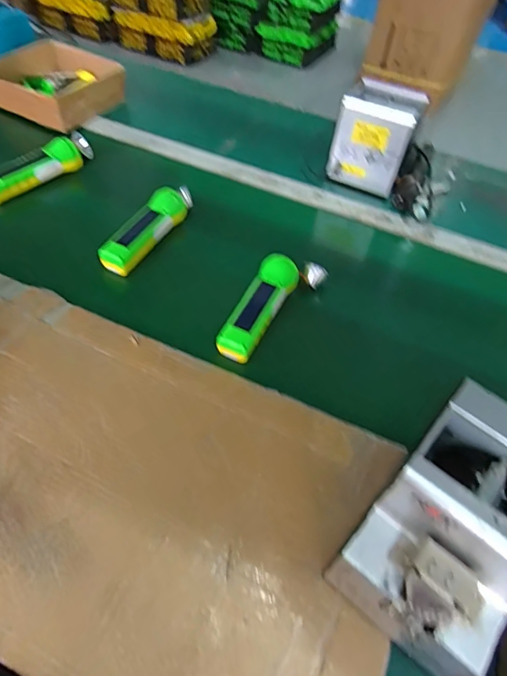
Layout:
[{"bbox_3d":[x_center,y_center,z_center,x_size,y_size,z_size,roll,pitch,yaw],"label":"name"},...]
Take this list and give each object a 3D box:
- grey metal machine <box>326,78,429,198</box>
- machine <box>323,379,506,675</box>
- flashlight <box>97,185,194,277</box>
[{"bbox_3d":[0.226,-0.368,0.836,0.129,0.151,0.144,24,53,13],"label":"grey metal machine"},{"bbox_3d":[0.170,0.164,0.390,0.182,0.142,0.131,-36,63,-29],"label":"machine"},{"bbox_3d":[-0.159,-0.174,0.704,0.051,0.042,0.196,23,53,13],"label":"flashlight"}]

